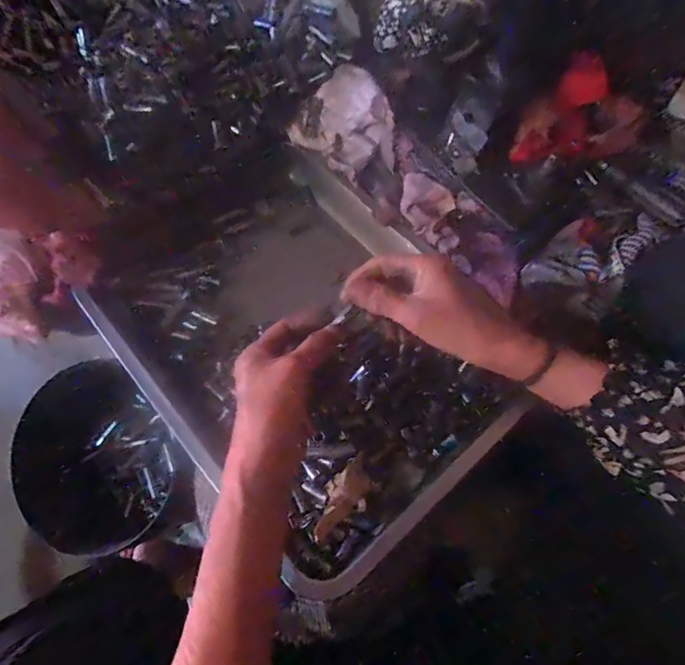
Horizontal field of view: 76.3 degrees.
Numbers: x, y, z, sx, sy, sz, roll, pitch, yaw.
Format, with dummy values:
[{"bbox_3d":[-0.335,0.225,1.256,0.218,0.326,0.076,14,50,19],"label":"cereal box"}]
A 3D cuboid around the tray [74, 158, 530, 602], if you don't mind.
[{"bbox_3d":[-0.032,0.014,0.418,0.279,0.082,0.350,-39,75,-9],"label":"tray"}]

